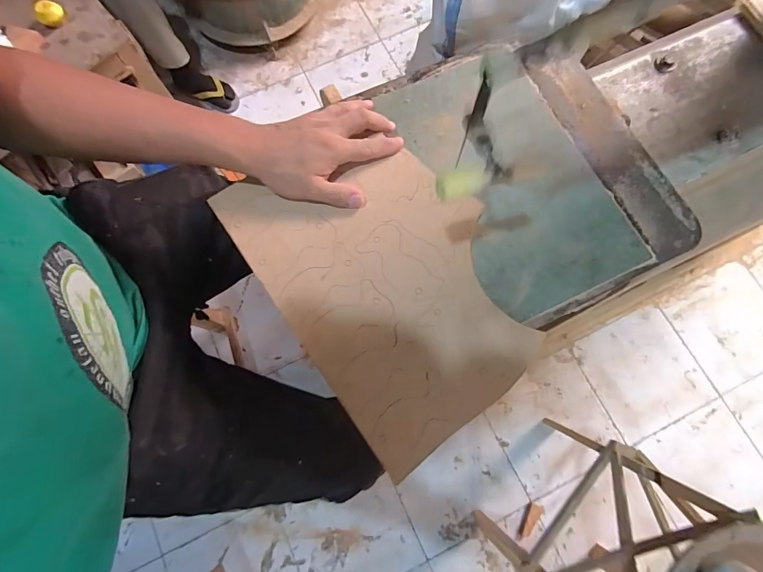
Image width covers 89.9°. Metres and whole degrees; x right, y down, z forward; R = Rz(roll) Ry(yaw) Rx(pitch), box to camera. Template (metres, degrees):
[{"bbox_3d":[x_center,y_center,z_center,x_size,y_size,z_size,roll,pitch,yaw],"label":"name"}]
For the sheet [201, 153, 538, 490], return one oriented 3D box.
[{"bbox_3d":[0.003,-0.013,0.410,0.224,0.009,0.336,-35,78,-7],"label":"sheet"}]

